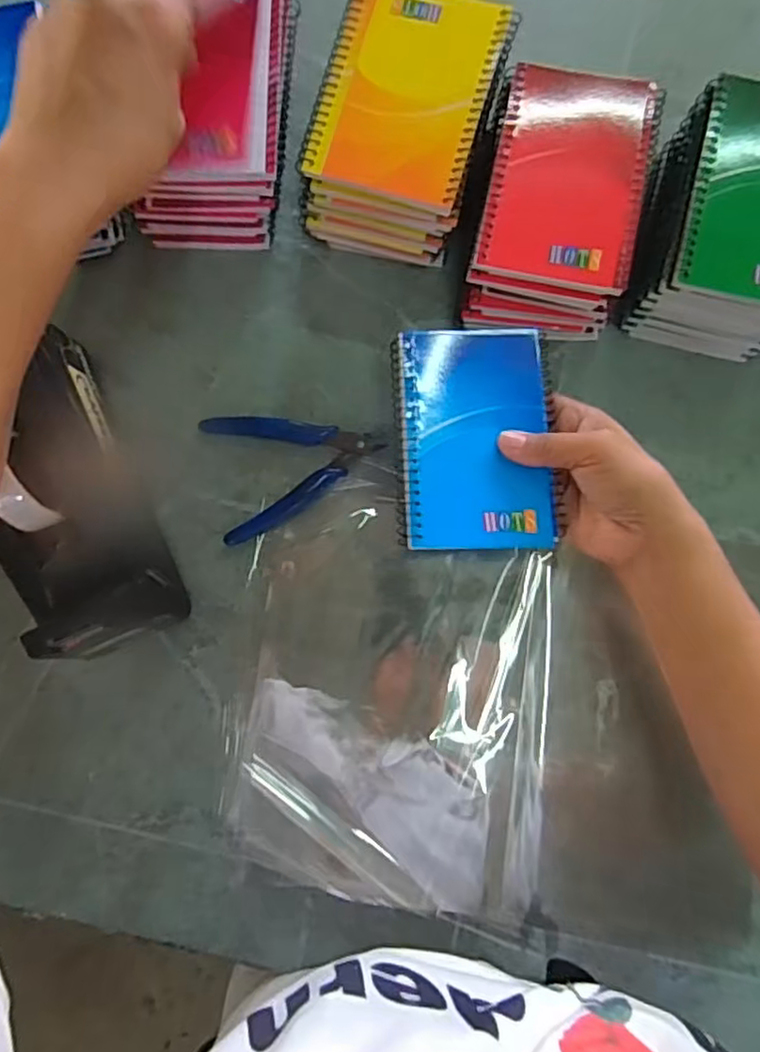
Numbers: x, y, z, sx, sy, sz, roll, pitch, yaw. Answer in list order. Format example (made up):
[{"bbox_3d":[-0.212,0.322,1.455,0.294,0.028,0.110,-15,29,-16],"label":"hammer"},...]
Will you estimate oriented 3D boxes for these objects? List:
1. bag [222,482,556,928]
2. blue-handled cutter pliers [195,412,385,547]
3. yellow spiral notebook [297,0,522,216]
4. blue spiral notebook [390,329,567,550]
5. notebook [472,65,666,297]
[{"bbox_3d":[0.008,0.113,0.427,0.201,0.015,0.263,3,83,2],"label":"bag"},{"bbox_3d":[-0.058,-0.044,0.437,0.110,0.008,0.082,-16,83,0],"label":"blue-handled cutter pliers"},{"bbox_3d":[0.015,-0.261,0.389,0.100,0.013,0.129,19,84,4],"label":"yellow spiral notebook"},{"bbox_3d":[0.056,-0.053,0.372,0.095,0.009,0.134,0,74,-6],"label":"blue spiral notebook"},{"bbox_3d":[0.114,-0.210,0.387,0.091,0.010,0.131,12,84,3],"label":"notebook"}]

